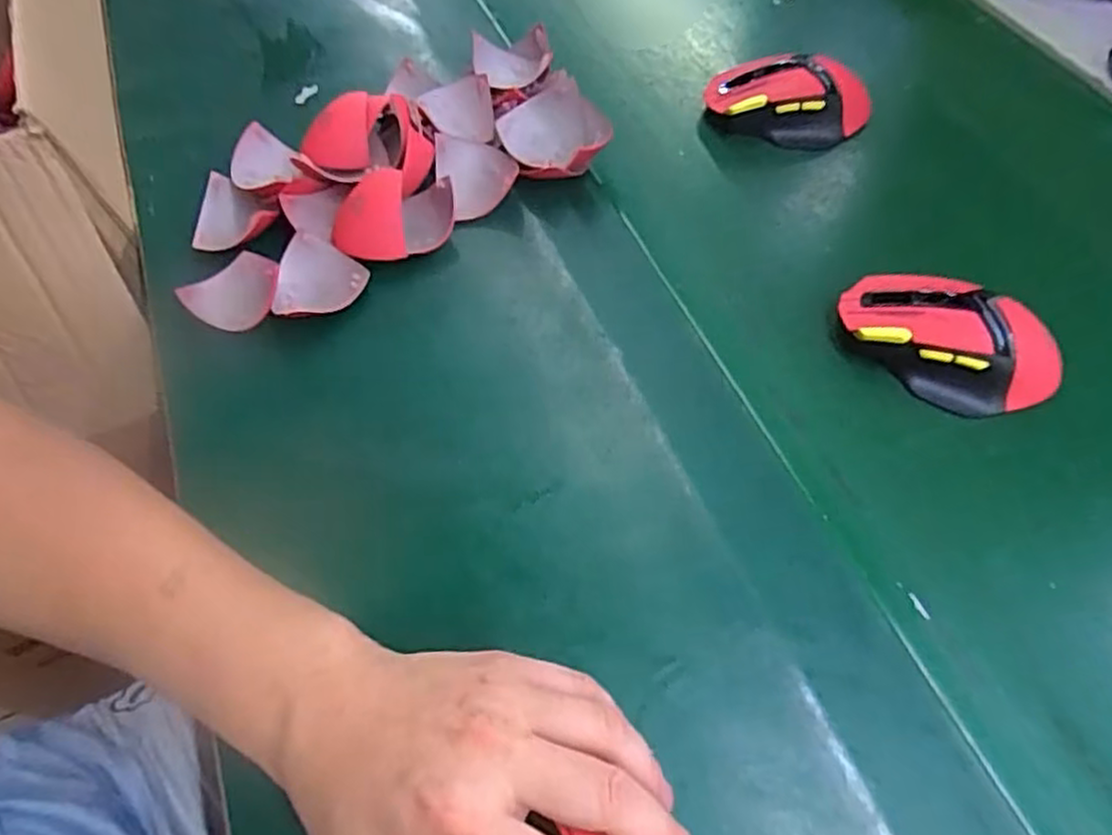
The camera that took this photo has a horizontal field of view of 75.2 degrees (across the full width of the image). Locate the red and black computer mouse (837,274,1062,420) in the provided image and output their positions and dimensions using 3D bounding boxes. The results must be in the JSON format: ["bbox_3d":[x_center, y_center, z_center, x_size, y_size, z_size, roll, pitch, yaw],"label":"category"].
[{"bbox_3d":[0.221,-0.043,0.406,0.118,0.038,0.062,29,63,18],"label":"red and black computer mouse"}]

